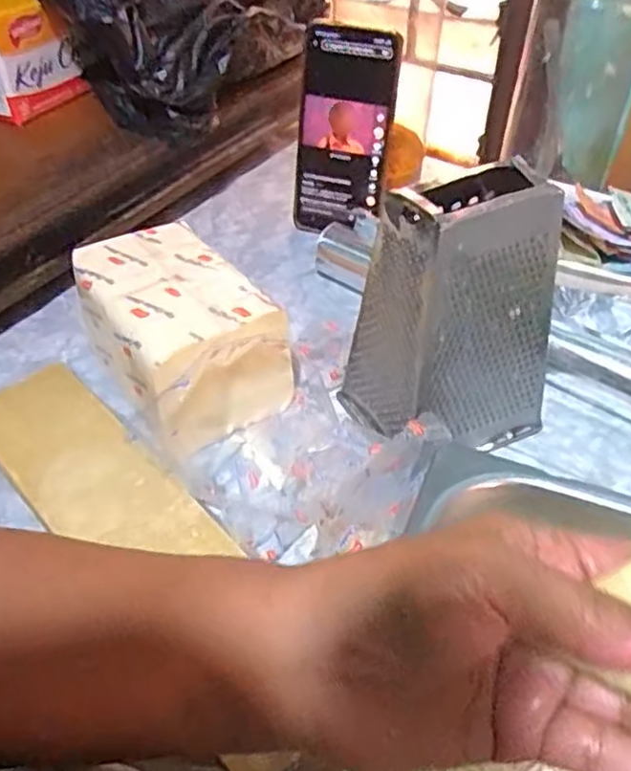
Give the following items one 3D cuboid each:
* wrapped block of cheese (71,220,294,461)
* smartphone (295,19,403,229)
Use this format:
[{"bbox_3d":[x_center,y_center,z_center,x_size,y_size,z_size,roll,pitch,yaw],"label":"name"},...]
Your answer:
[{"bbox_3d":[-0.087,-0.031,0.463,0.094,0.079,0.149,-25,49,-24],"label":"wrapped block of cheese"},{"bbox_3d":[0.023,-0.207,0.587,0.080,0.161,0.016,15,32,18],"label":"smartphone"}]

